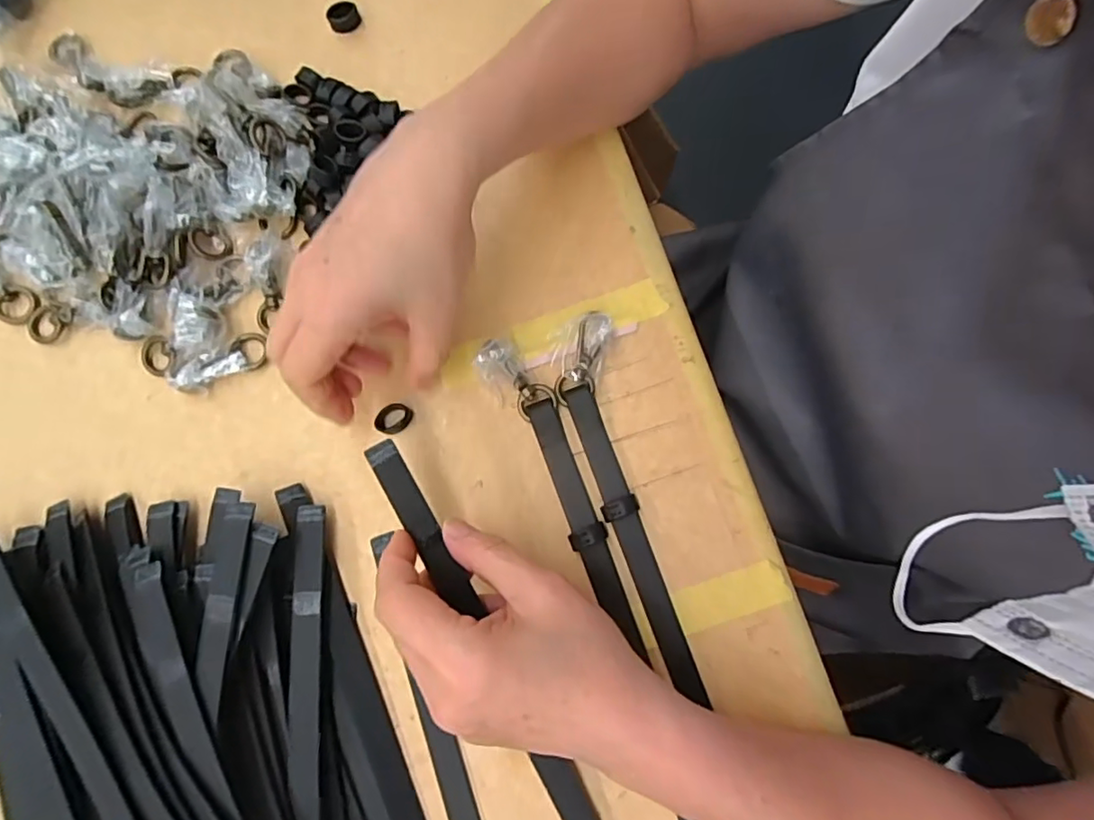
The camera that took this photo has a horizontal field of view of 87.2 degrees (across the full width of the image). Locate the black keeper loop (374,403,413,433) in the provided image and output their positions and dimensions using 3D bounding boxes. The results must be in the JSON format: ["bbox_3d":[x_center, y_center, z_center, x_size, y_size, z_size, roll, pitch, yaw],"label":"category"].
[{"bbox_3d":[-0.090,0.005,0.336,0.017,0.009,0.020,31,82,6],"label":"black keeper loop"}]

